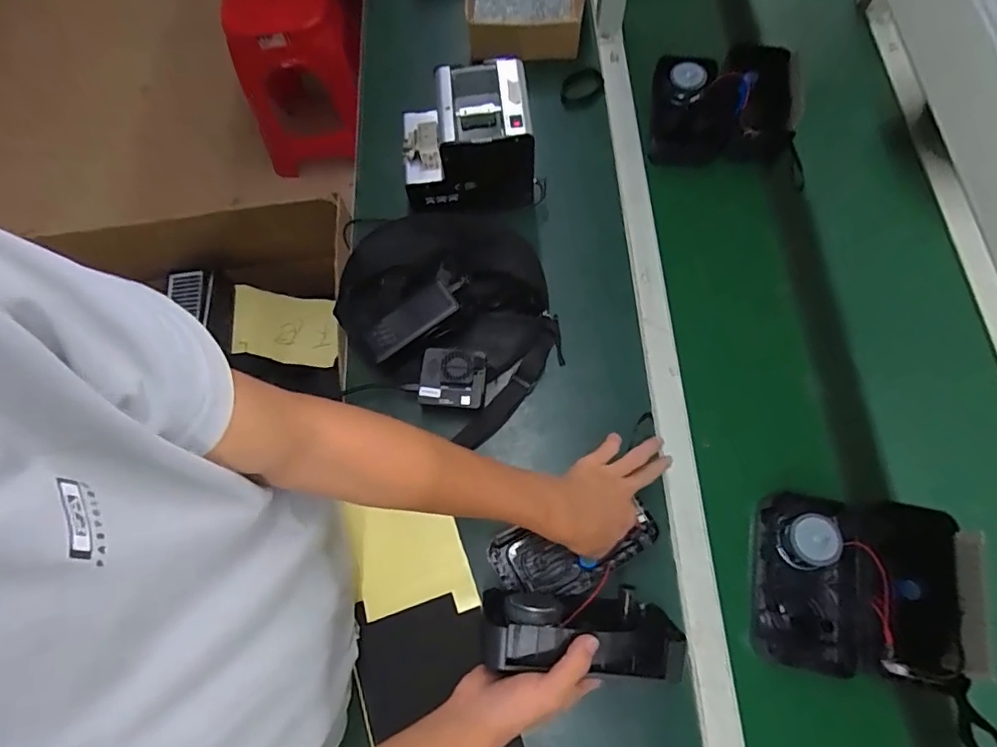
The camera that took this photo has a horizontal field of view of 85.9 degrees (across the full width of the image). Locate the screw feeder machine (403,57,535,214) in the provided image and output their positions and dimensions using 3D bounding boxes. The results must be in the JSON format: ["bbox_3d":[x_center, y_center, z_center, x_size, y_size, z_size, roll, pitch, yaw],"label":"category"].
[{"bbox_3d":[-0.042,-0.319,0.733,0.179,0.128,0.138,-5,70,1],"label":"screw feeder machine"}]

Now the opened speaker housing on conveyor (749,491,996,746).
[{"bbox_3d":[0.397,0.249,0.564,0.222,0.070,0.229,9,71,6],"label":"opened speaker housing on conveyor"}]

